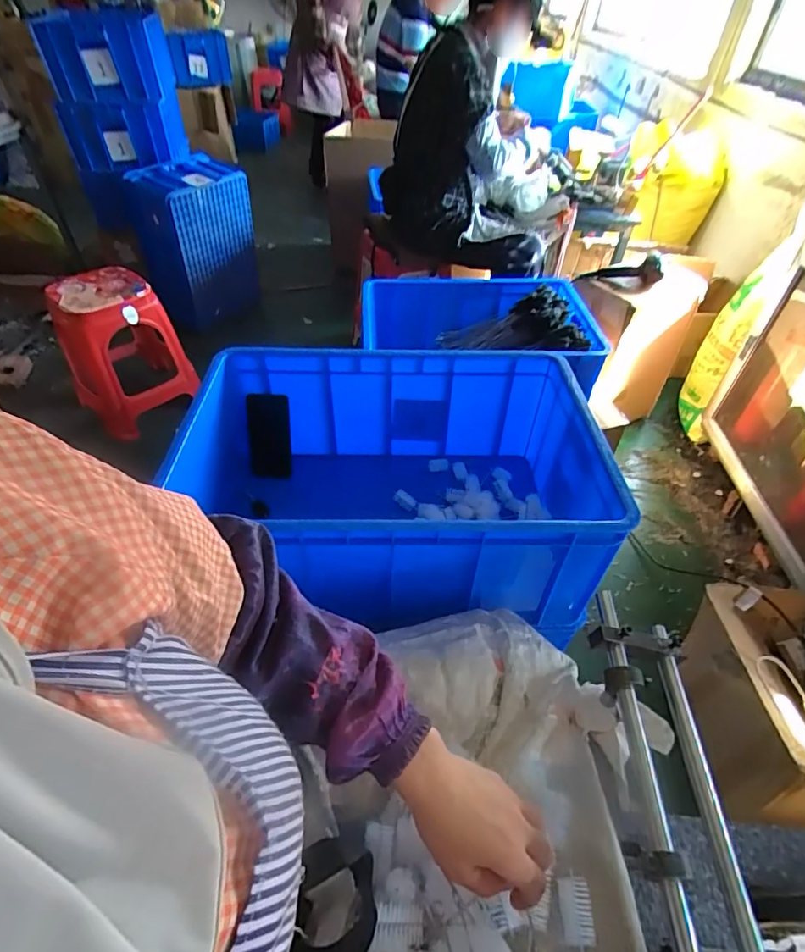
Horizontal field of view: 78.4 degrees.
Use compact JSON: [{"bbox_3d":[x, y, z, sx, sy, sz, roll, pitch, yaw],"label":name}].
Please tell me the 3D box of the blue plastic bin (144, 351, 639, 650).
[{"bbox_3d":[-0.054,0.014,0.827,0.676,0.280,0.435,1,45,-2],"label":"blue plastic bin"}]

